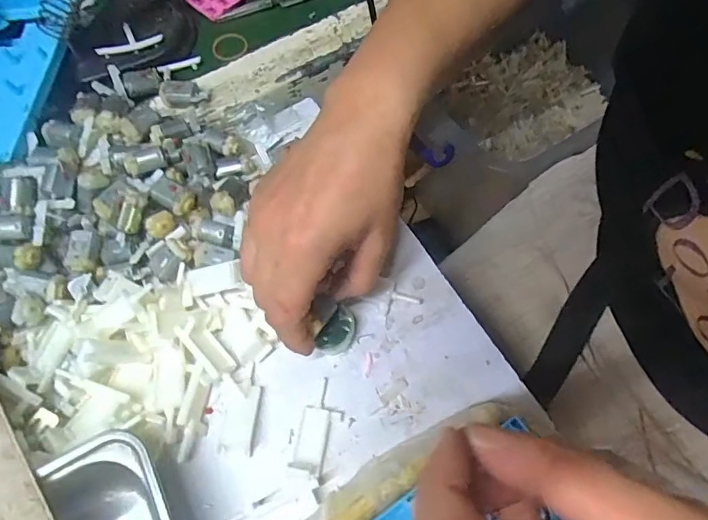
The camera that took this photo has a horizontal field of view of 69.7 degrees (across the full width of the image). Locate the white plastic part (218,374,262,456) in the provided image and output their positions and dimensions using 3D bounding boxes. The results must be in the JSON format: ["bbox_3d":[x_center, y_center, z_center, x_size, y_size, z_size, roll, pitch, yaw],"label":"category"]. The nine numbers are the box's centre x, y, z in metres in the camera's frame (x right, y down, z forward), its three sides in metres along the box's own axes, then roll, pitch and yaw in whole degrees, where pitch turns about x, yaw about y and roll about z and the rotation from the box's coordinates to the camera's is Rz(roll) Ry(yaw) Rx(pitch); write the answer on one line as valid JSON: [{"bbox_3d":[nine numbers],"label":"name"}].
[{"bbox_3d":[-0.071,0.095,0.311,0.025,0.011,0.042,4,63,-1],"label":"white plastic part"}]

